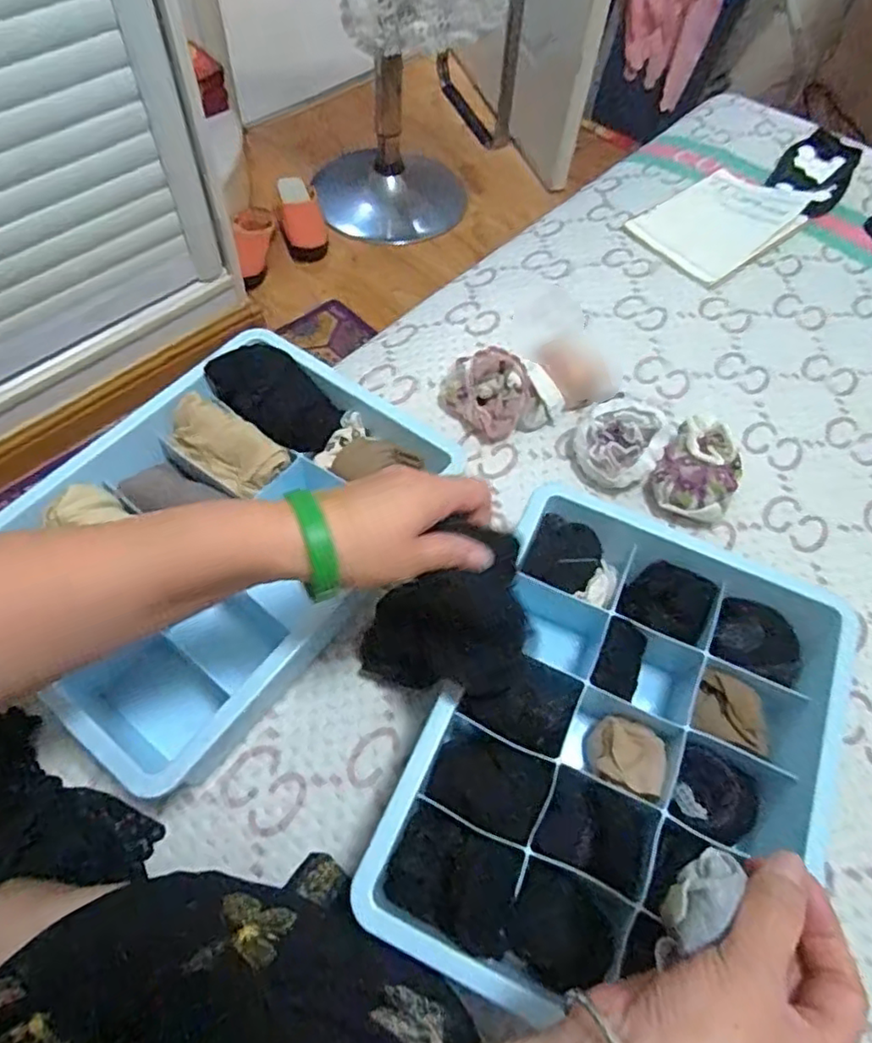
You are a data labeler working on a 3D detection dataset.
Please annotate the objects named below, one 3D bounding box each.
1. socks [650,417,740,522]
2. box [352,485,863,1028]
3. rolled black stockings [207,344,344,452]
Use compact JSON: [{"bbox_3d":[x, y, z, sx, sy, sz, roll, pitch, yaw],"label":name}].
[{"bbox_3d":[0.223,-0.042,0.548,0.066,0.043,0.087,26,63,12],"label":"socks"},{"bbox_3d":[0.122,0.146,0.413,0.236,0.069,0.308,23,62,13],"label":"box"},{"bbox_3d":[-0.129,-0.100,0.520,0.107,0.031,0.059,39,65,17],"label":"rolled black stockings"}]

